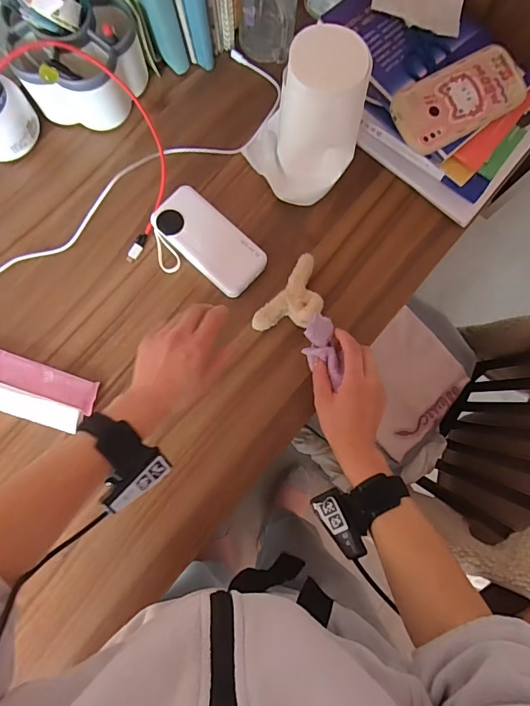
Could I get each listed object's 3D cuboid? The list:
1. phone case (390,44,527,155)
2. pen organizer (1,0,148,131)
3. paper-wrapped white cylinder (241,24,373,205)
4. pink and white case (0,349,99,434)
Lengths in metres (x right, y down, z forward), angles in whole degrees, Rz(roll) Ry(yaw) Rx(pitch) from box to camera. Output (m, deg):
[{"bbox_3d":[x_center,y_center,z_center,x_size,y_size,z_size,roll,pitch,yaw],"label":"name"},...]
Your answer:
[{"bbox_3d":[0.235,-0.312,0.535,0.167,0.018,0.085,-31,84,-7],"label":"phone case"},{"bbox_3d":[-0.228,-0.364,0.524,0.152,0.143,0.125,-20,82,-6],"label":"pen organizer"},{"bbox_3d":[0.044,-0.265,0.509,0.129,0.170,0.104,20,80,1],"label":"paper-wrapped white cylinder"},{"bbox_3d":[-0.294,0.039,0.522,0.182,0.024,0.069,19,80,0],"label":"pink and white case"}]

